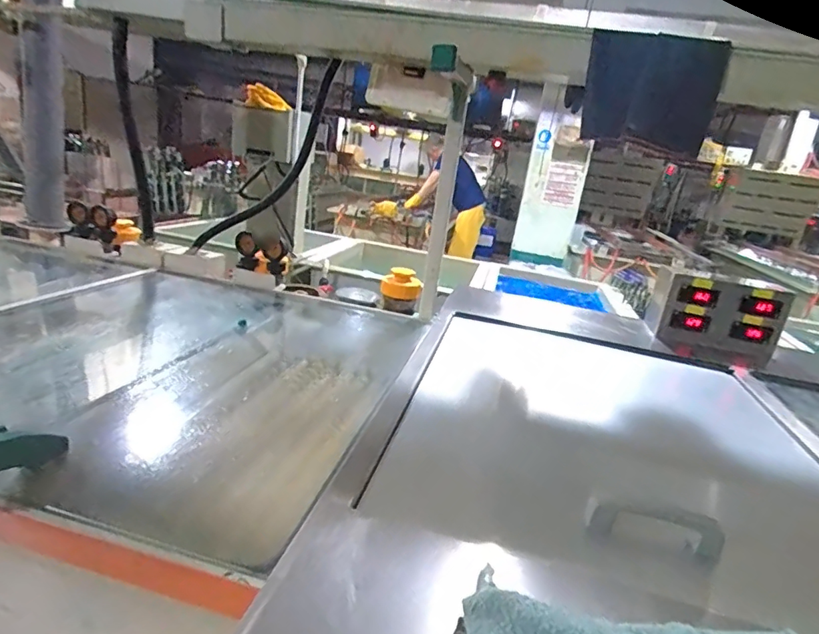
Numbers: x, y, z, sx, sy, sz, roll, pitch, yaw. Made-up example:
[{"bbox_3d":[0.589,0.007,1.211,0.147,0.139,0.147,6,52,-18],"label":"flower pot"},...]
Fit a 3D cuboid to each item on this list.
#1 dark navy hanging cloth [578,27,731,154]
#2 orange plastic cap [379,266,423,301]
[{"bbox_3d":[0.541,-0.501,1.103,0.275,0.246,0.018,11,53,14],"label":"dark navy hanging cloth"},{"bbox_3d":[-0.030,-0.113,1.669,0.130,0.083,0.128,7,19,-4],"label":"orange plastic cap"}]

